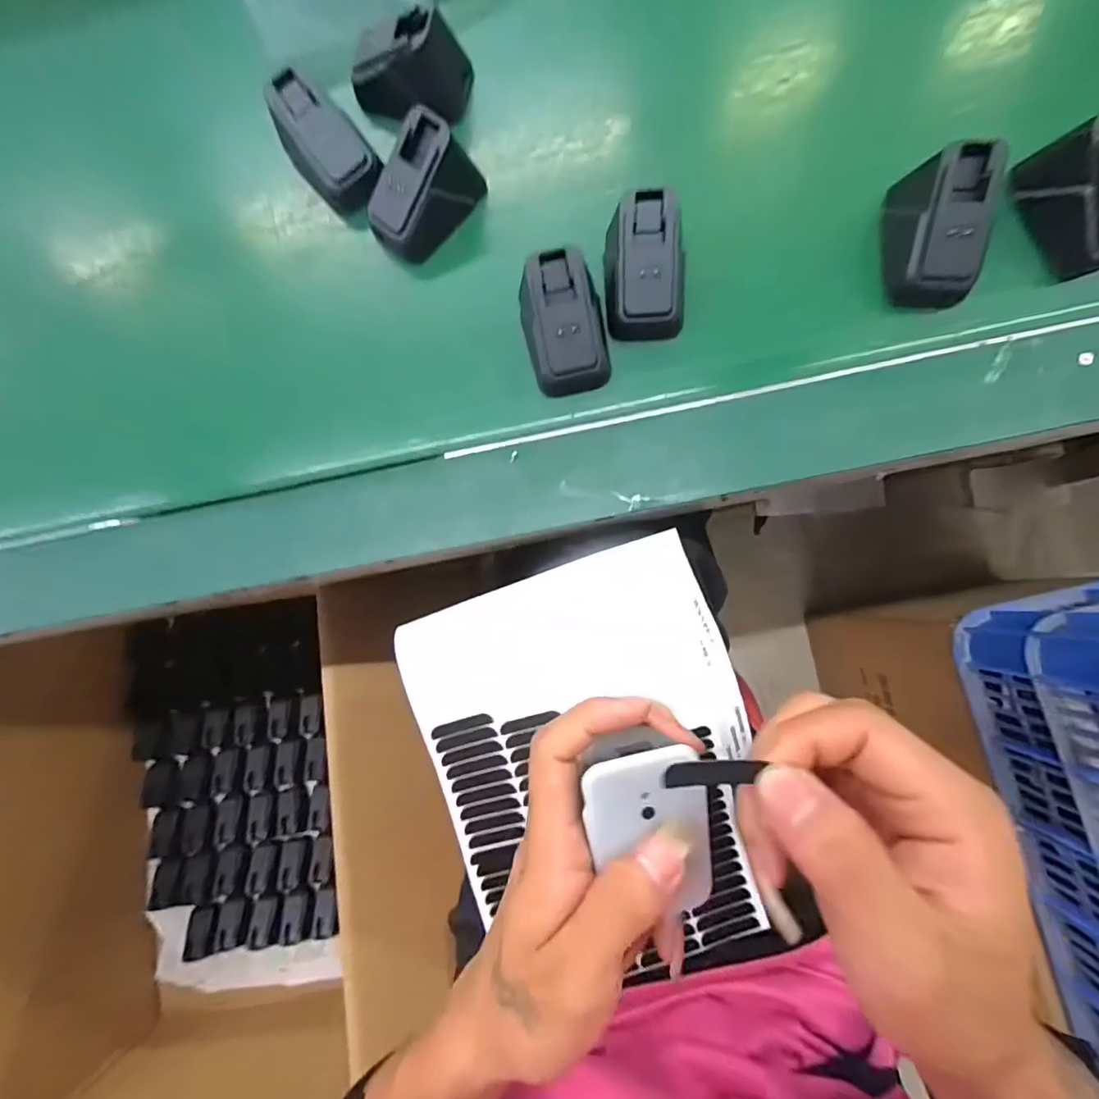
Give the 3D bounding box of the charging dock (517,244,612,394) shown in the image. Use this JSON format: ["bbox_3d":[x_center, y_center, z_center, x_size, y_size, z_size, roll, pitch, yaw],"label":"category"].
[{"bbox_3d":[0.009,-0.120,0.276,0.044,0.038,0.062,-12,84,4],"label":"charging dock"}]

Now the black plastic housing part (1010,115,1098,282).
[{"bbox_3d":[0.274,-0.179,0.259,0.030,0.038,0.066,-21,83,3],"label":"black plastic housing part"}]

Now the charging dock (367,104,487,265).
[{"bbox_3d":[-0.074,-0.205,0.295,0.034,0.044,0.067,39,89,7],"label":"charging dock"}]

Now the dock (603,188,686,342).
[{"bbox_3d":[0.053,-0.150,0.275,0.047,0.039,0.062,-6,84,5],"label":"dock"}]

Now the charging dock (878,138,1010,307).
[{"bbox_3d":[0.202,-0.164,0.263,0.046,0.038,0.063,0,85,5],"label":"charging dock"}]

